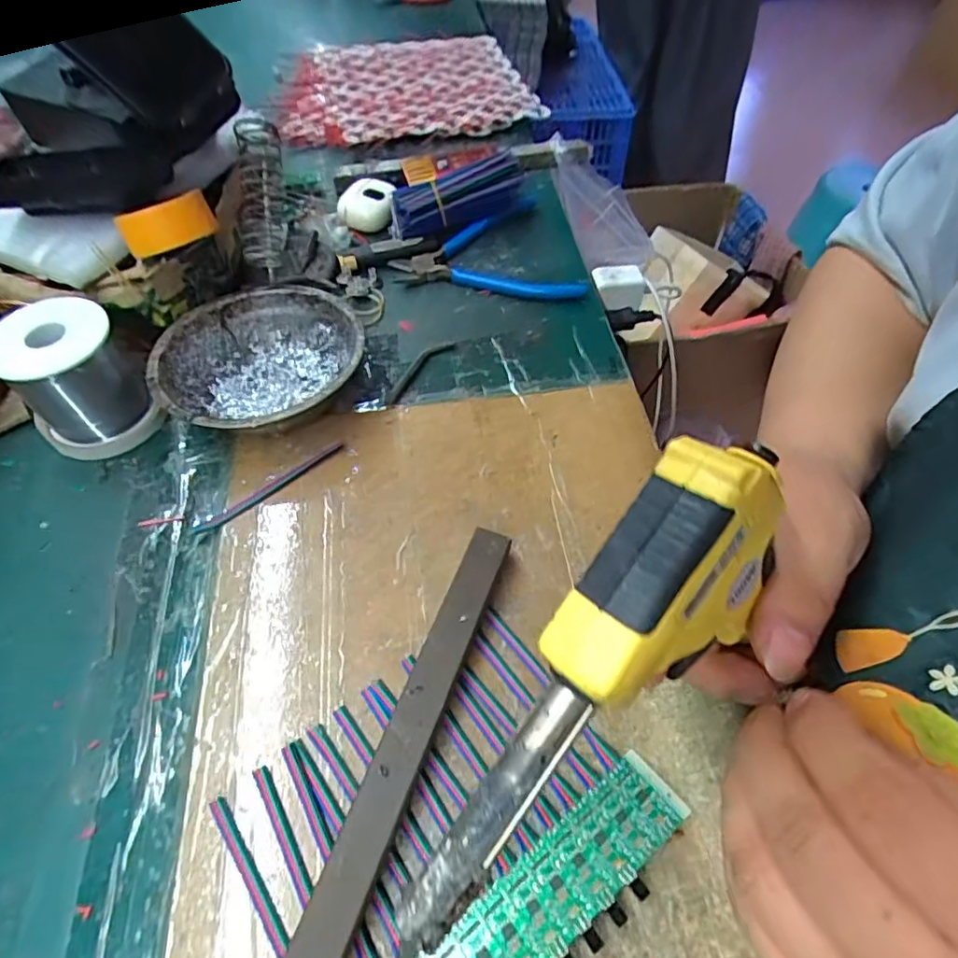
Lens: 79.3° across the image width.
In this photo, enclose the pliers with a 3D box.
[{"bbox_3d":[0.016,-0.194,0.472,0.149,0.013,0.120,9,56,8],"label":"pliers"}]

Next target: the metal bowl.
[{"bbox_3d":[-0.135,-0.070,0.368,0.122,0.042,0.124,-1,55,1],"label":"metal bowl"}]

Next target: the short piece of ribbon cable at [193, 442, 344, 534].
[{"bbox_3d":[-0.121,0.005,0.340,0.095,0.004,0.009,-35,61,-21],"label":"short piece of ribbon cable"}]

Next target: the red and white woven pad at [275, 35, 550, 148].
[{"bbox_3d":[-0.084,-0.432,0.630,0.270,0.029,0.215,-14,56,-8],"label":"red and white woven pad"}]

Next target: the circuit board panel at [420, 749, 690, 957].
[{"bbox_3d":[0.014,0.169,0.218,0.158,0.010,0.033,-33,60,-20],"label":"circuit board panel"}]

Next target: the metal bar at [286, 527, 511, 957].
[{"bbox_3d":[-0.031,0.116,0.251,0.019,0.018,0.214,17,57,13],"label":"metal bar"}]

